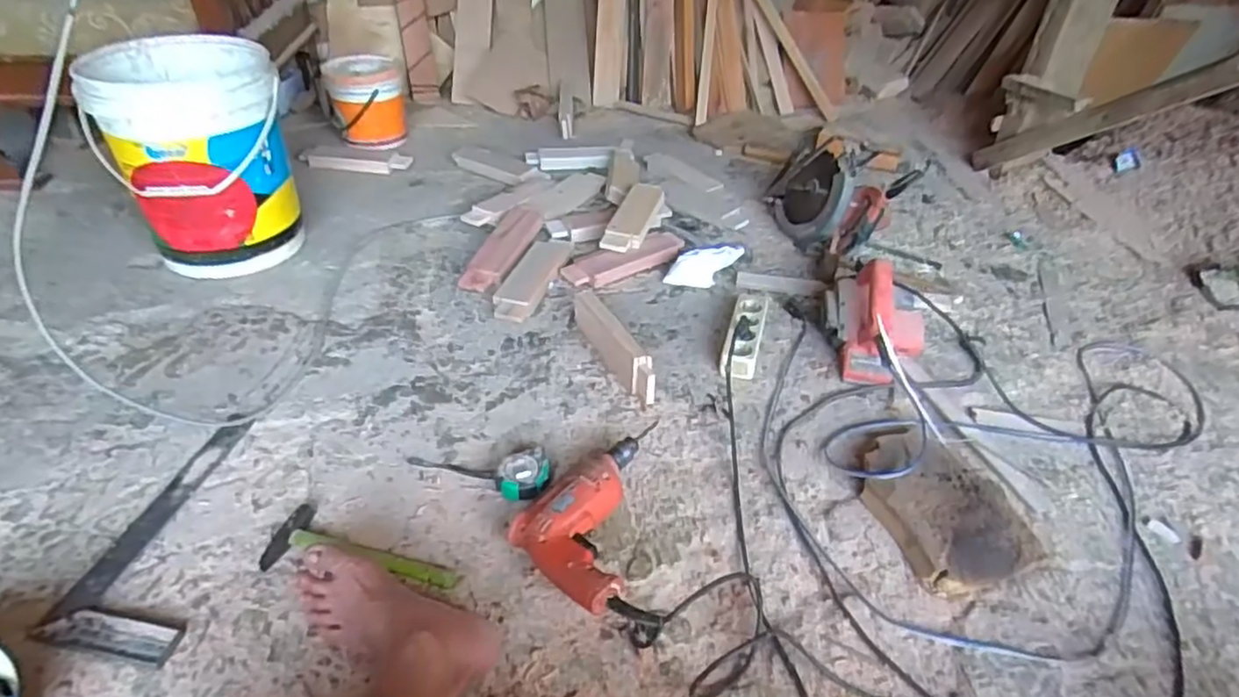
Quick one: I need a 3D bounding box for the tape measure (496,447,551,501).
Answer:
[{"bbox_3d":[-0.127,0.171,0.918,0.075,0.037,0.066,-20,44,-25],"label":"tape measure"}]

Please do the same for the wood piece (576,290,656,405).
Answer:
[{"bbox_3d":[-0.012,-0.010,1.124,0.035,0.069,0.258,-16,43,-21],"label":"wood piece"}]

